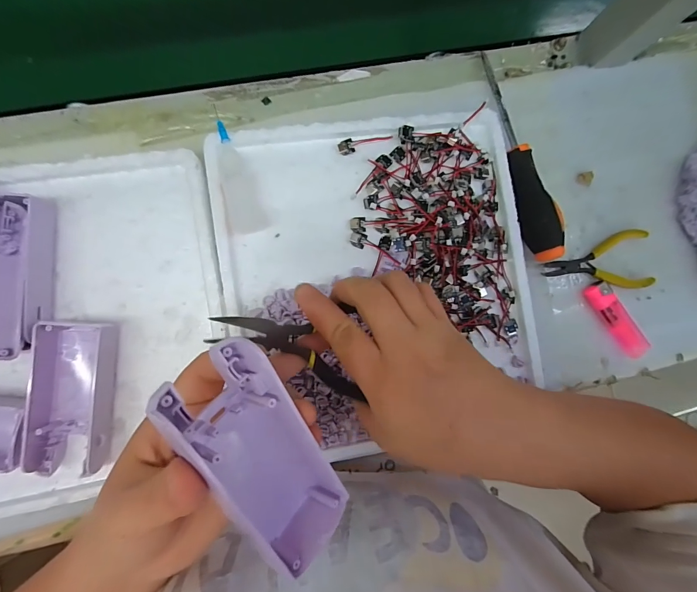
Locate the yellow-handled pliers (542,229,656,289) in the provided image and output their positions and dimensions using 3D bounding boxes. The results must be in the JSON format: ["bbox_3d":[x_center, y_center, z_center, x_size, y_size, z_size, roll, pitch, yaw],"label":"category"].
[{"bbox_3d":[0.232,-0.028,0.323,0.106,0.014,0.053,-11,88,-7],"label":"yellow-handled pliers"}]

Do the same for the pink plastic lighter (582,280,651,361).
[{"bbox_3d":[0.252,0.024,0.324,0.022,0.012,0.081,-36,92,-7],"label":"pink plastic lighter"}]

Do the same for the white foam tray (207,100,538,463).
[{"bbox_3d":[0.025,-0.018,0.298,0.251,0.035,0.266,-9,91,-8],"label":"white foam tray"}]

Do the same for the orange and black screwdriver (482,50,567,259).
[{"bbox_3d":[0.154,-0.126,0.304,0.026,0.031,0.191,-11,88,-7],"label":"orange and black screwdriver"}]

